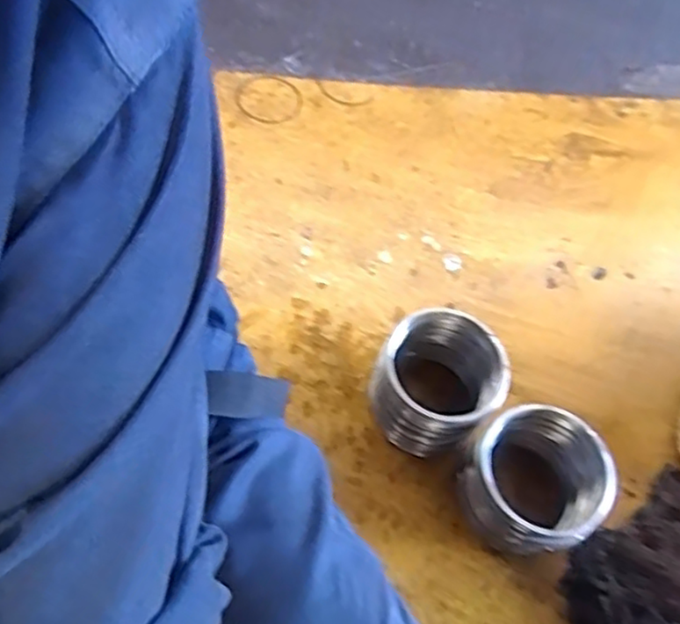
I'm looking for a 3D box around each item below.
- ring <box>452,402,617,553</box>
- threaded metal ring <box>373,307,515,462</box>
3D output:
[{"bbox_3d":[0.249,0.223,0.857,0.155,0.184,0.157,2,62,-4],"label":"ring"},{"bbox_3d":[0.136,0.101,0.912,0.151,0.188,0.164,35,64,13],"label":"threaded metal ring"}]

